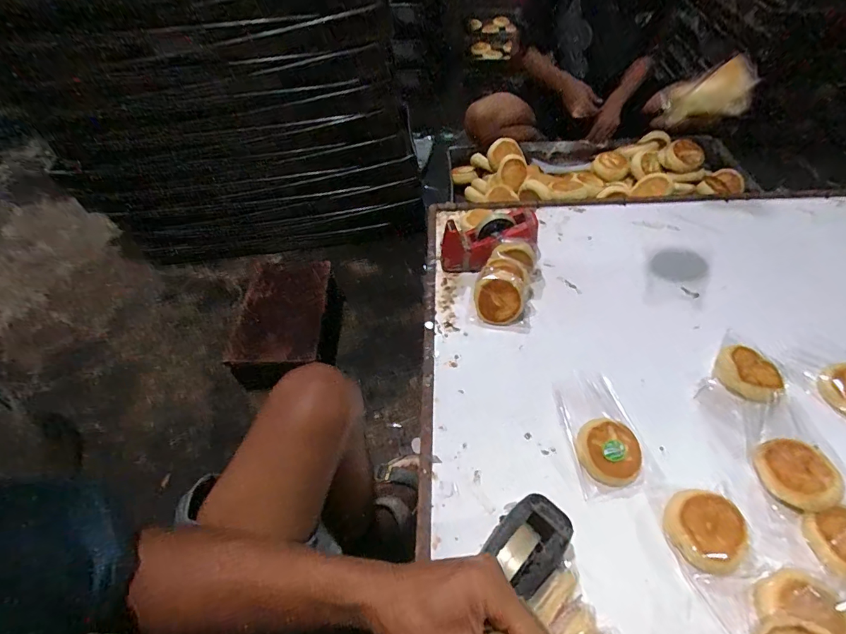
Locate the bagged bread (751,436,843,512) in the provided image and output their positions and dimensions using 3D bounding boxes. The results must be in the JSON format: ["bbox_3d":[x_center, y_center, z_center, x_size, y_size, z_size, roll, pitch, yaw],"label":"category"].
[{"bbox_3d":[0.542,0.224,0.613,0.097,0.045,0.095,-38,57,-25],"label":"bagged bread"}]

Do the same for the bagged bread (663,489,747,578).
[{"bbox_3d":[0.385,0.291,0.577,0.092,0.036,0.098,-2,50,2],"label":"bagged bread"}]

